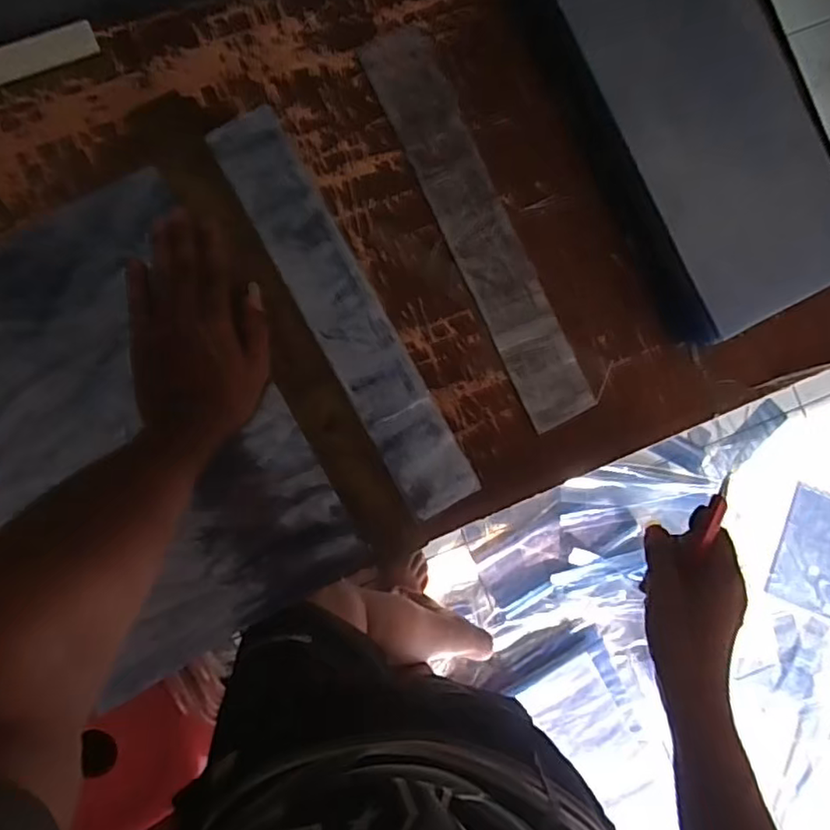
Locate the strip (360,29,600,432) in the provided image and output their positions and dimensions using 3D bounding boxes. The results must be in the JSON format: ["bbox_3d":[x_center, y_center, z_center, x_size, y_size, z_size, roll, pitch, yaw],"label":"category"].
[{"bbox_3d":[0.058,-0.167,0.546,0.062,0.008,0.374,-25,91,-4],"label":"strip"}]

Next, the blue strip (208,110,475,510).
[{"bbox_3d":[-0.062,-0.087,0.528,0.062,0.009,0.376,-29,91,-6],"label":"blue strip"}]

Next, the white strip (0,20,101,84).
[{"bbox_3d":[-0.330,-0.306,0.516,0.113,0.008,0.027,-24,91,-6],"label":"white strip"}]

